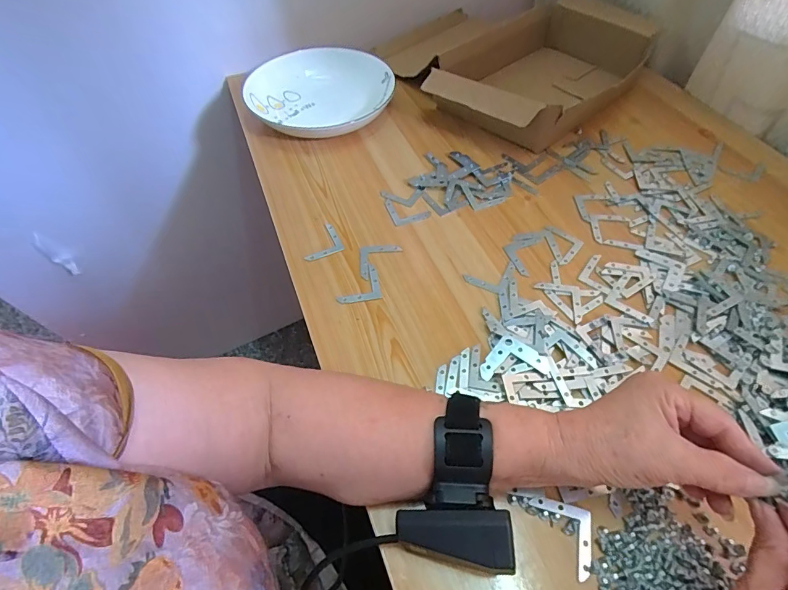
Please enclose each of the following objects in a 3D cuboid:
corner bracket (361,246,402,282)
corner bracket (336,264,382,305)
[{"bbox_3d":[-0.014,-0.032,0.418,0.042,0.004,0.042,1,51,3],"label":"corner bracket"},{"bbox_3d":[-0.035,-0.011,0.403,0.041,0.004,0.042,-9,51,-5],"label":"corner bracket"}]

